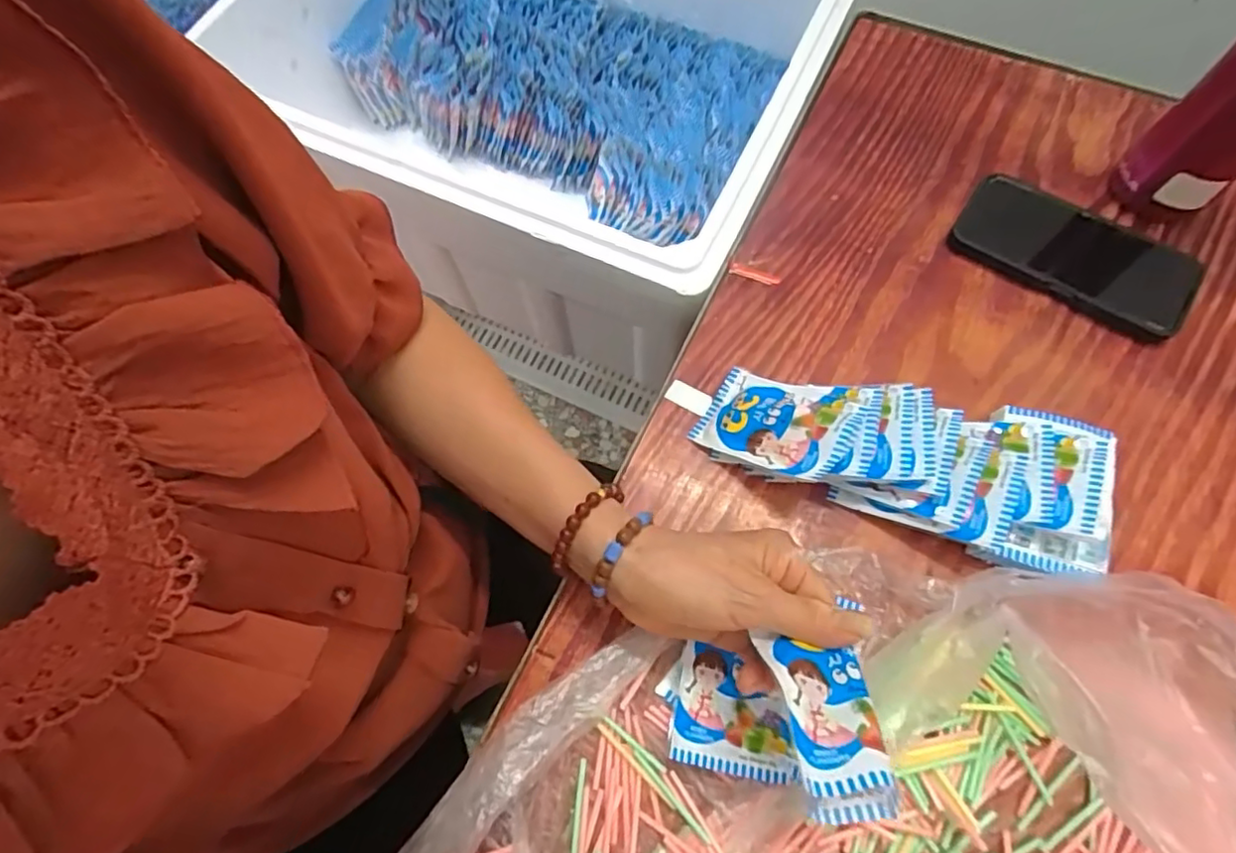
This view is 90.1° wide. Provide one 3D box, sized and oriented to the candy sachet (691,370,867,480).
[{"bbox_3d":[0.105,-0.003,0.415,0.101,0.012,0.065,21,70,41],"label":"candy sachet"}]

